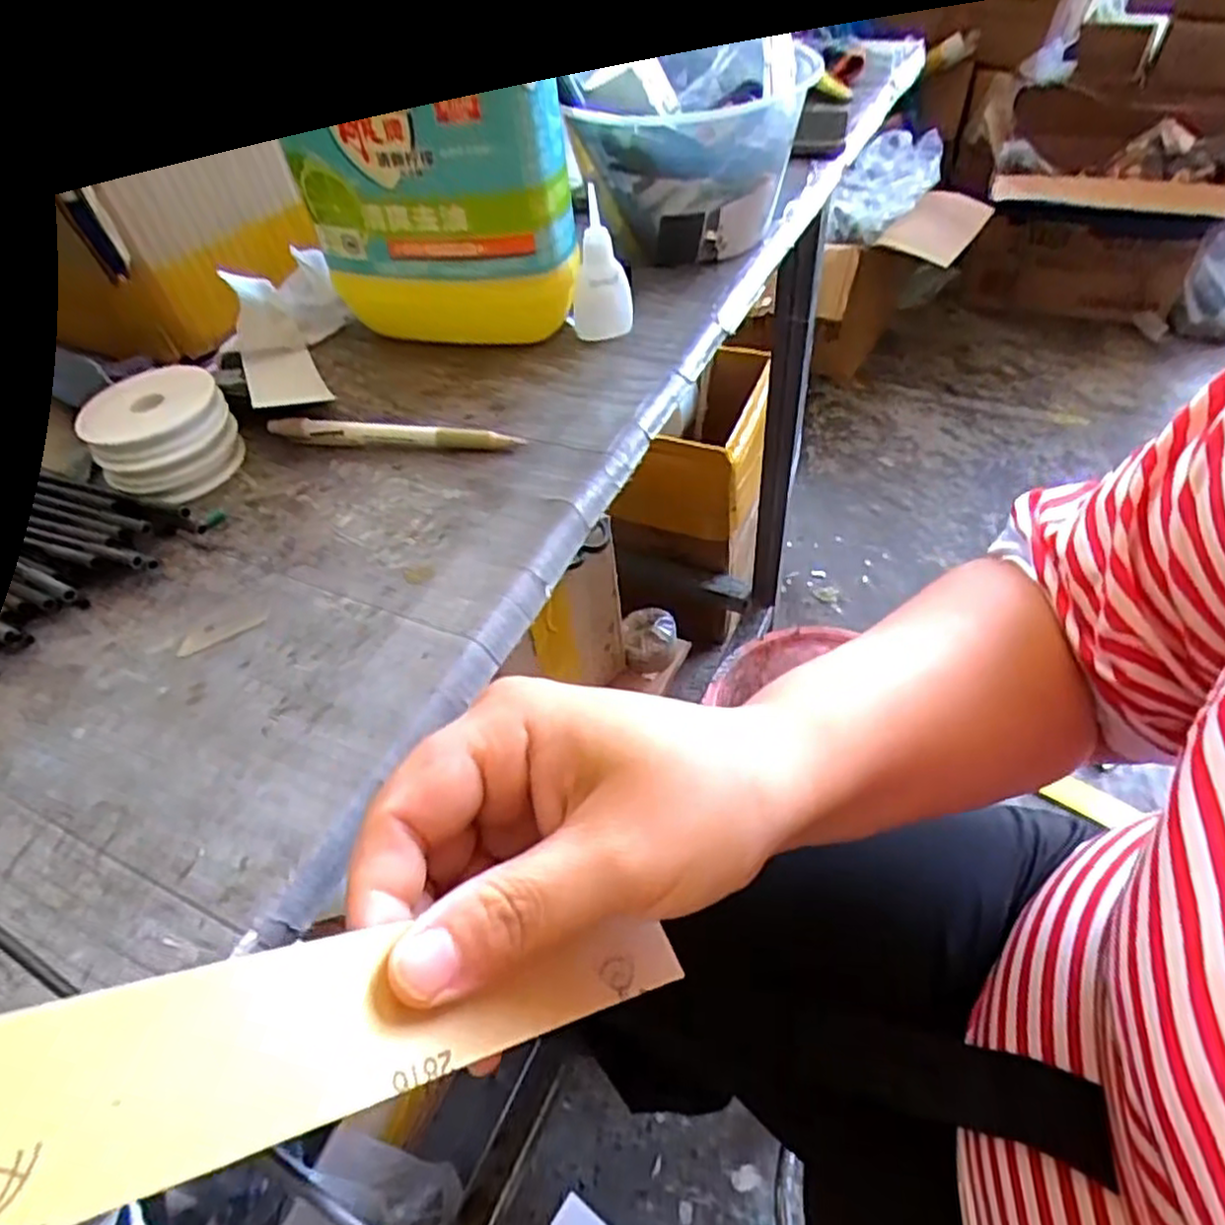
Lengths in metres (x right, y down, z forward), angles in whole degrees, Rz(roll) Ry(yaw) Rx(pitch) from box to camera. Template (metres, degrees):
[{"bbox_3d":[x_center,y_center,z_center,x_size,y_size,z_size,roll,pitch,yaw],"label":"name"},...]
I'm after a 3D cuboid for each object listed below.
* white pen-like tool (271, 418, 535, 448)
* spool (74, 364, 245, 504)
[{"bbox_3d":[-0.114,-0.092,0.381,0.134,0.013,0.009,4,50,9],"label":"white pen-like tool"},{"bbox_3d":[-0.226,-0.090,0.372,0.065,0.035,0.066,-3,49,3],"label":"spool"}]

